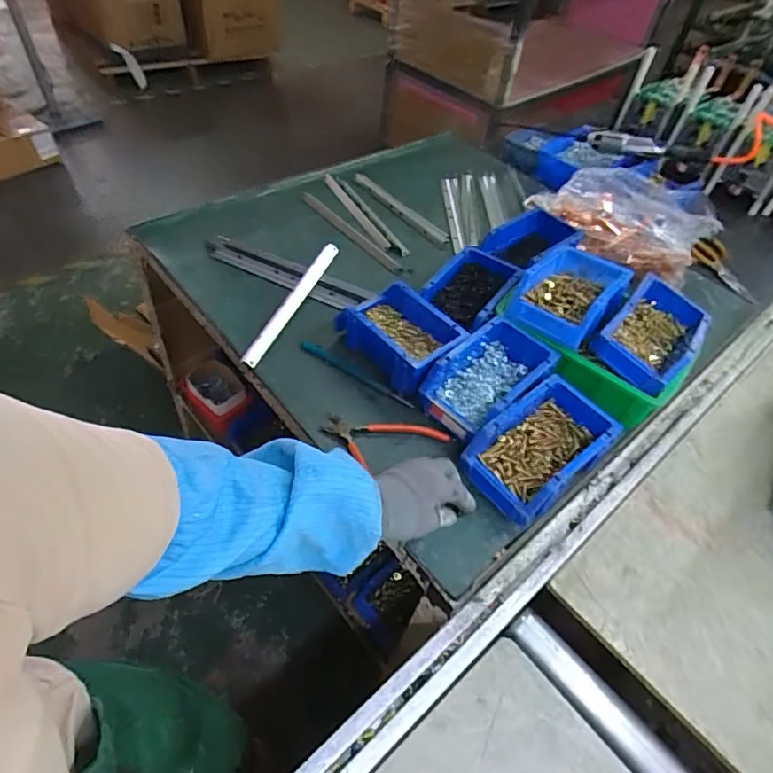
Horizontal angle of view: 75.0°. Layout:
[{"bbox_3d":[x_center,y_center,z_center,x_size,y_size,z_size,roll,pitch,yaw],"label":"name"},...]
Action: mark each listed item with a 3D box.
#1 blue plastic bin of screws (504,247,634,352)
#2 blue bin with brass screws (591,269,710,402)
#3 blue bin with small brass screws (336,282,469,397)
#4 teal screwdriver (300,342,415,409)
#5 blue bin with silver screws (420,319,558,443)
[{"bbox_3d":[0.243,-0.122,0.686,0.120,0.062,0.146,33,54,20],"label":"blue plastic bin of screws"},{"bbox_3d":[0.346,-0.078,0.651,0.110,0.061,0.167,34,54,21],"label":"blue bin with brass screws"},{"bbox_3d":[0.013,-0.069,0.693,0.161,0.072,0.111,35,55,22],"label":"blue bin with small brass screws"},{"bbox_3d":[-0.041,-0.019,0.689,0.181,0.009,0.022,28,53,17],"label":"teal screwdriver"},{"bbox_3d":[0.128,-0.011,0.651,0.163,0.062,0.110,-35,61,-30],"label":"blue bin with silver screws"}]

